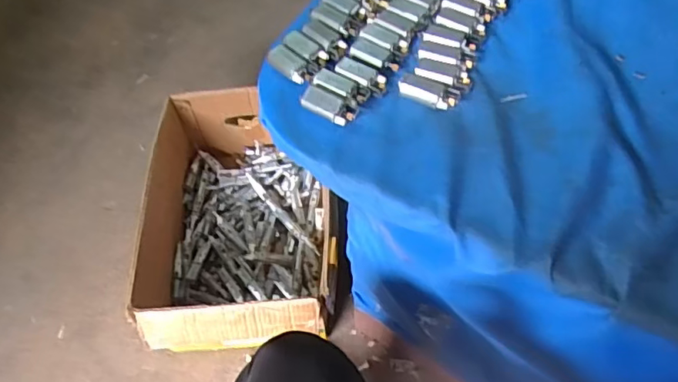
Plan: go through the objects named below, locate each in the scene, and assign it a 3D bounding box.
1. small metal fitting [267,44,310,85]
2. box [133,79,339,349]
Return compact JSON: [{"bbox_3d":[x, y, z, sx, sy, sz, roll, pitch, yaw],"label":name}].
[{"bbox_3d":[-0.041,-0.105,0.463,0.044,0.009,0.020,39,67,22],"label":"small metal fitting"},{"bbox_3d":[-0.170,0.055,1.015,0.307,0.186,0.468,-4,59,1],"label":"box"}]

